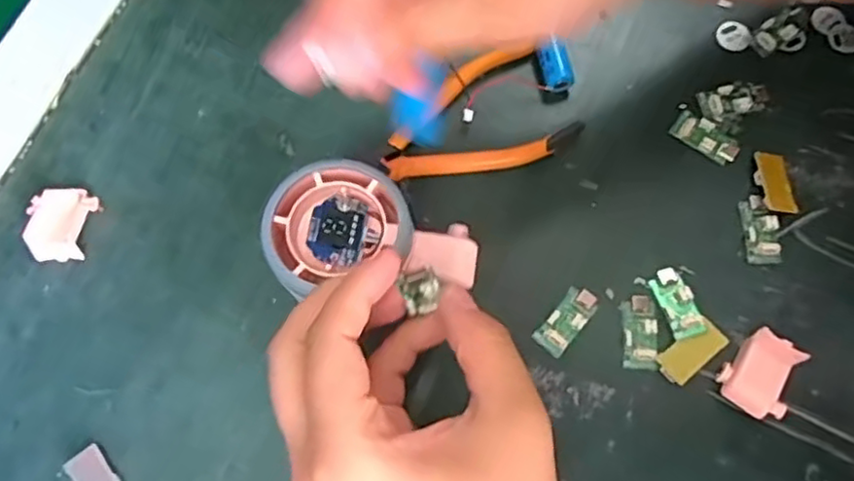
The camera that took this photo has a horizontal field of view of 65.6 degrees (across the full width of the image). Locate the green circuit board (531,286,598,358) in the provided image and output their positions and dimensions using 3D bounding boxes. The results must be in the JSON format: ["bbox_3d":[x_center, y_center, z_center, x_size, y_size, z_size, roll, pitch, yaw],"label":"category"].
[{"bbox_3d":[0.063,0.035,0.296,0.015,0.004,0.032,40,78,10],"label":"green circuit board"}]

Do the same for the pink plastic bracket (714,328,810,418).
[{"bbox_3d":[0.143,0.057,0.281,0.029,0.016,0.032,32,77,9],"label":"pink plastic bracket"}]

